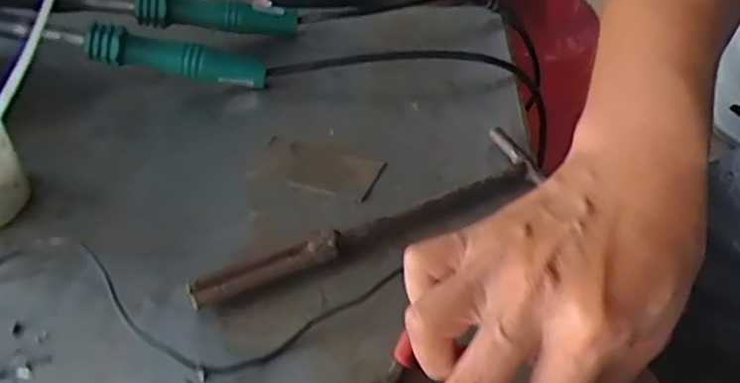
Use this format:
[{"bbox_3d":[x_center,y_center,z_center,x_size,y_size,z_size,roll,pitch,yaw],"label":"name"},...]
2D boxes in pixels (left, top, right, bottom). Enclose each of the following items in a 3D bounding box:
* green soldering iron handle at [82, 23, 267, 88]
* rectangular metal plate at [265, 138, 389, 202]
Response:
[{"bbox_3d":[-0.136,-0.098,0.474,0.122,0.028,0.026,9,41,-17],"label":"green soldering iron handle"},{"bbox_3d":[-0.034,-0.015,0.434,0.081,0.005,0.043,13,41,18],"label":"rectangular metal plate"}]

